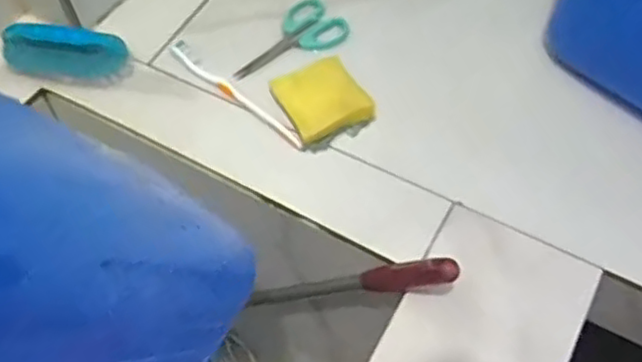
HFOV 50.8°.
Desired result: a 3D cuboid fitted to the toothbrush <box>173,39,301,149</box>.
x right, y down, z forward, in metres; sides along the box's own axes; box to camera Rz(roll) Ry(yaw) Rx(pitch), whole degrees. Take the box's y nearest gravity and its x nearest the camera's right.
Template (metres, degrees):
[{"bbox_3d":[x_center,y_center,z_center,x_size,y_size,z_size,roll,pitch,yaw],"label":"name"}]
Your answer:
[{"bbox_3d":[-0.084,-0.082,0.633,0.174,0.008,0.018,40,67,23],"label":"toothbrush"}]

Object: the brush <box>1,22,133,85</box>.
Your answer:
[{"bbox_3d":[-0.243,-0.123,0.643,0.121,0.037,0.050,0,58,2],"label":"brush"}]

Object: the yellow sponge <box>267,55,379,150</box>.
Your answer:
[{"bbox_3d":[0.002,-0.074,0.610,0.069,0.029,0.069,-27,61,-14],"label":"yellow sponge"}]

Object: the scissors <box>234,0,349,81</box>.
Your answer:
[{"bbox_3d":[-0.033,-0.135,0.668,0.122,0.010,0.069,-38,64,-19],"label":"scissors"}]

